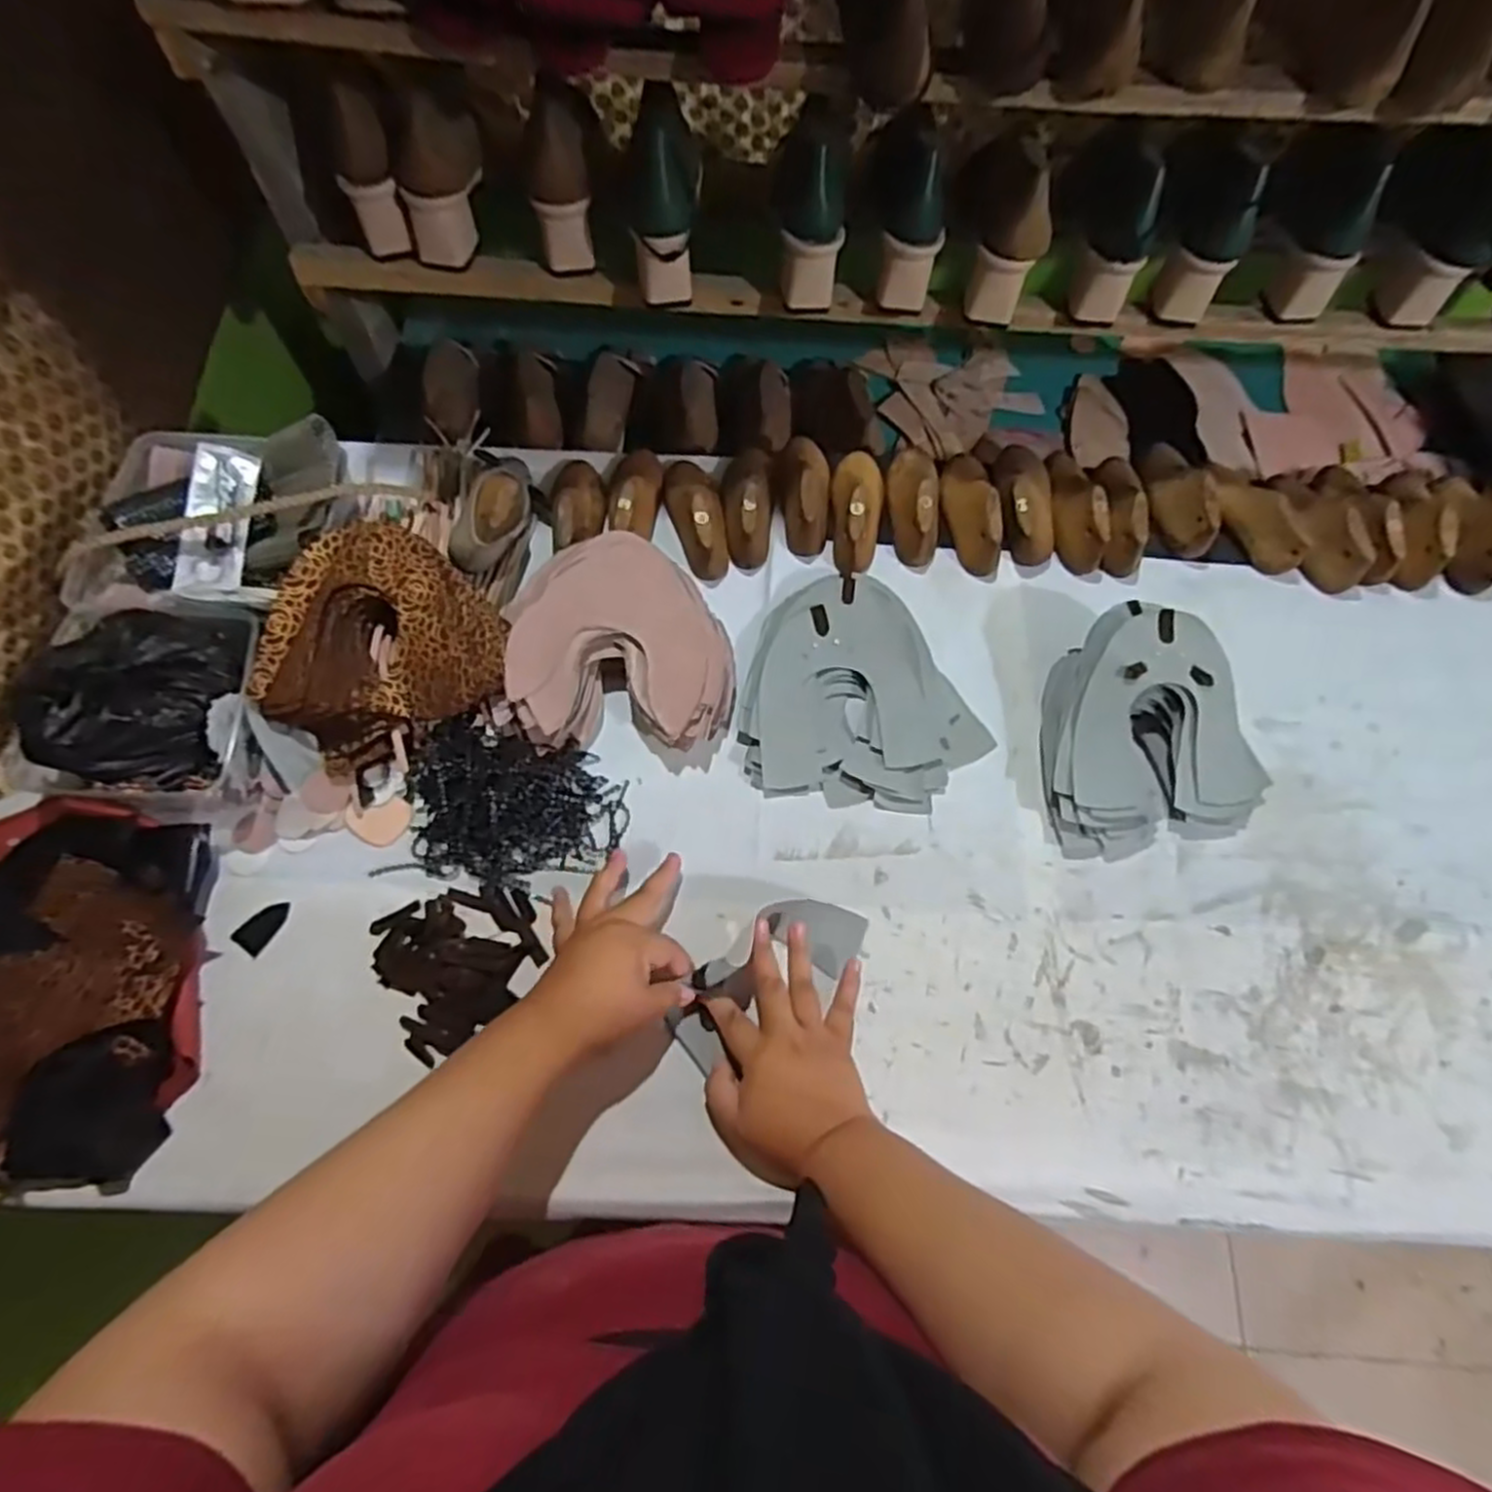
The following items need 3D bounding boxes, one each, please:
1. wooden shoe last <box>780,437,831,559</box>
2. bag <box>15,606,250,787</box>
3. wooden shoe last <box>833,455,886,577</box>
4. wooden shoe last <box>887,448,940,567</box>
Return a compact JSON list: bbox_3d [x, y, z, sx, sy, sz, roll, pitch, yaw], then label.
[{"bbox_3d":[0.061,-0.260,0.759,0.051,0.048,0.139,3,67,0],"label":"wooden shoe last"},{"bbox_3d":[-0.472,-0.045,0.595,0.134,0.075,0.148,4,67,0],"label":"bag"},{"bbox_3d":[0.112,-0.238,0.752,0.057,0.047,0.148,6,67,1],"label":"wooden shoe last"},{"bbox_3d":[0.168,-0.246,0.760,0.054,0.052,0.135,6,67,1],"label":"wooden shoe last"}]

